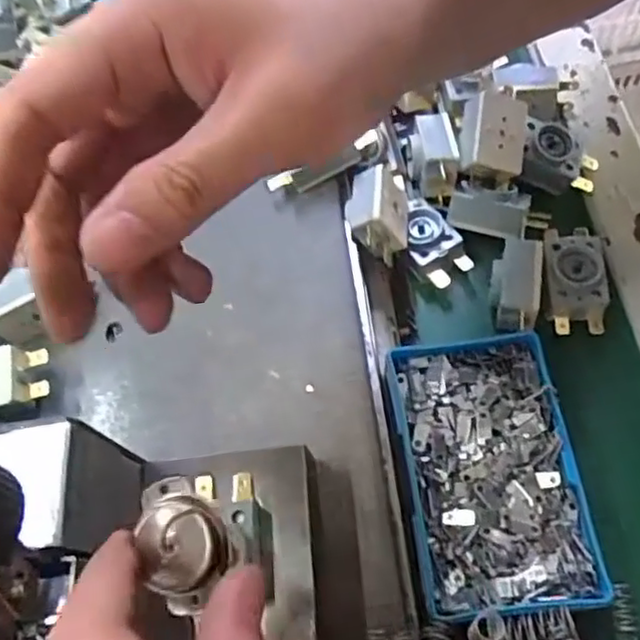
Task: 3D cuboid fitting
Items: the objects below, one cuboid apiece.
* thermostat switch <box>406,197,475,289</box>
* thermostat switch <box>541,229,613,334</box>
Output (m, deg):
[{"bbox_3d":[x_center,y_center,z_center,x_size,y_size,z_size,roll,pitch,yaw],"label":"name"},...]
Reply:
[{"bbox_3d":[0.058,-0.041,0.334,0.025,0.013,0.047,-28,63,-6],"label":"thermostat switch"},{"bbox_3d":[0.124,-0.022,0.316,0.027,0.014,0.056,-4,63,6],"label":"thermostat switch"}]

